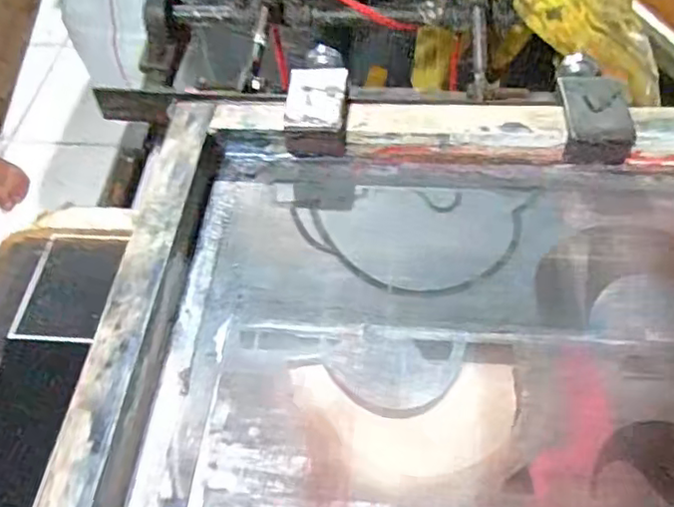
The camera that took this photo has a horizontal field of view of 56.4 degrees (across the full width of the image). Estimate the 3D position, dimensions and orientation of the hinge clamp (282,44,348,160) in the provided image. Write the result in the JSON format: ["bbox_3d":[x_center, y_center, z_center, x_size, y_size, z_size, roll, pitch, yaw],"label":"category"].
[{"bbox_3d":[-0.014,-0.143,0.578,0.056,0.040,0.130,2,56,7],"label":"hinge clamp"}]

